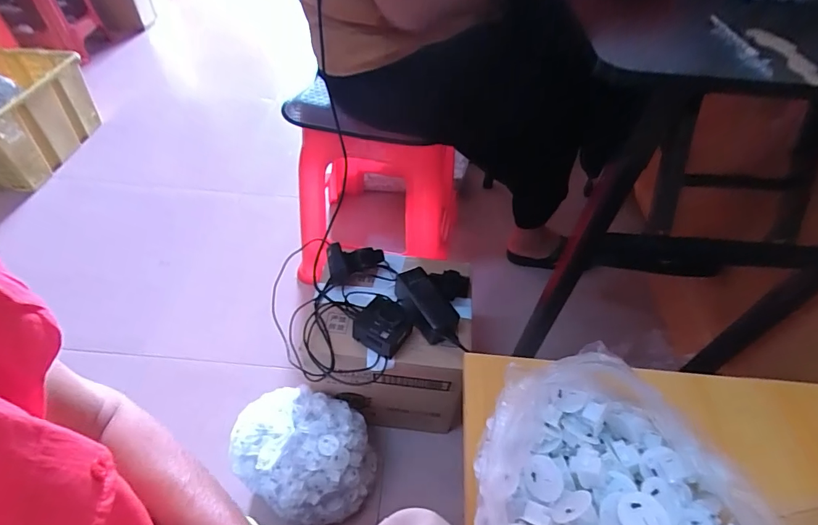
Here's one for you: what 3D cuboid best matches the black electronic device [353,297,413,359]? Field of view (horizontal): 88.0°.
[{"bbox_3d":[-0.044,0.102,0.691,0.086,0.048,0.074,21,51,15],"label":"black electronic device"}]

